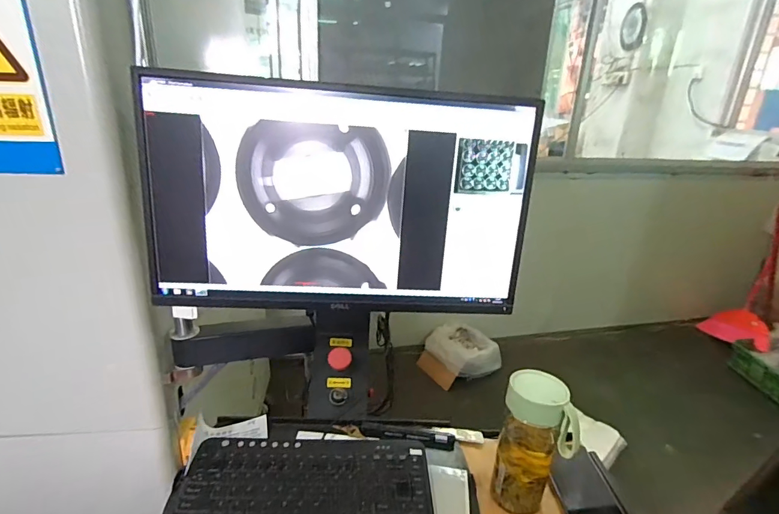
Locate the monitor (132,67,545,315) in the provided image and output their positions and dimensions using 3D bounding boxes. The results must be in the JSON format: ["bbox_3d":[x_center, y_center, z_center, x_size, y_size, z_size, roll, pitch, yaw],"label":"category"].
[{"bbox_3d":[-0.068,-0.074,0.619,0.552,0.315,0.045,1,21,-5],"label":"monitor"}]

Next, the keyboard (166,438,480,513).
[{"bbox_3d":[-0.077,0.310,0.537,0.376,0.034,0.177,1,21,-5],"label":"keyboard"}]

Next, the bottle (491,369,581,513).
[{"bbox_3d":[0.183,0.237,0.541,0.083,0.168,0.070,7,21,9],"label":"bottle"}]

